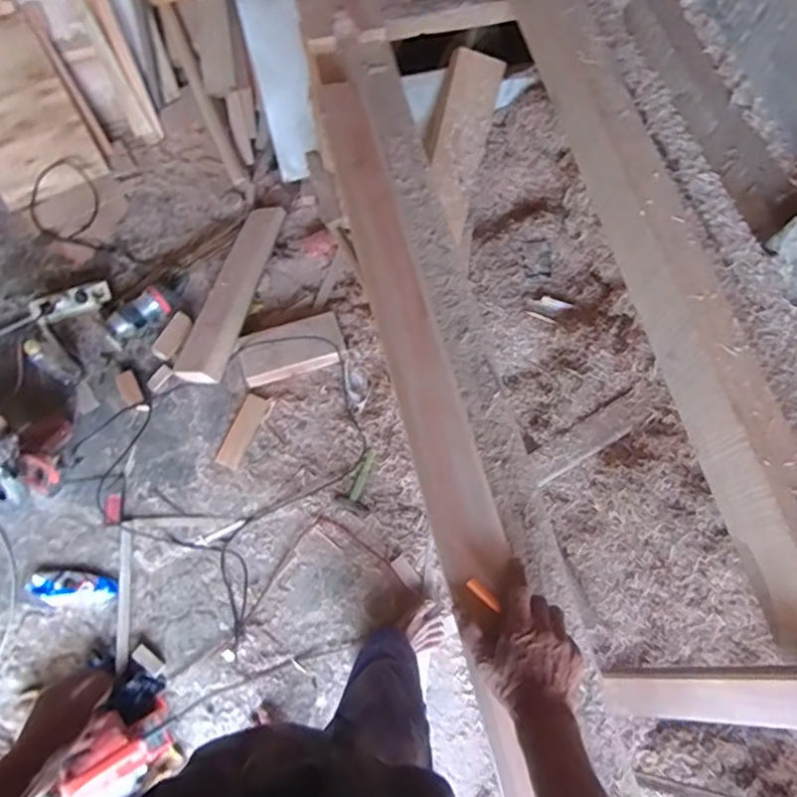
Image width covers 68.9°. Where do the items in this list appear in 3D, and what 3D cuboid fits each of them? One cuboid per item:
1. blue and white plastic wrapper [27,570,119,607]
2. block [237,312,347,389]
[{"bbox_3d":[-0.738,0.430,1.313,0.199,0.020,0.075,3,69,0],"label":"blue and white plastic wrapper"},{"bbox_3d":[-0.275,-0.131,1.486,0.262,0.063,0.135,-18,70,-8],"label":"block"}]

